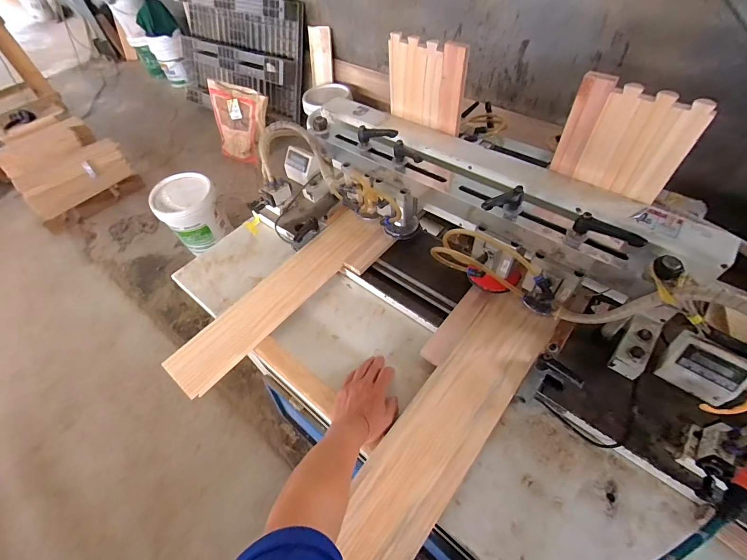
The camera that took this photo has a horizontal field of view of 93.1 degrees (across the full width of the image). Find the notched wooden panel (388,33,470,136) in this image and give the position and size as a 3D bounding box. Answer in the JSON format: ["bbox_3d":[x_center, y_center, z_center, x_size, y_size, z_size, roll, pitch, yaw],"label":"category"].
[{"bbox_3d":[0.099,-0.369,0.668,0.166,0.149,0.019,31,62,25],"label":"notched wooden panel"}]

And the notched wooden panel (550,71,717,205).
[{"bbox_3d":[0.366,-0.204,0.526,0.021,0.161,0.160,-38,59,-21],"label":"notched wooden panel"}]

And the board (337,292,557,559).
[{"bbox_3d":[0.124,0.215,0.559,0.121,0.028,0.497,32,62,26],"label":"board"}]

